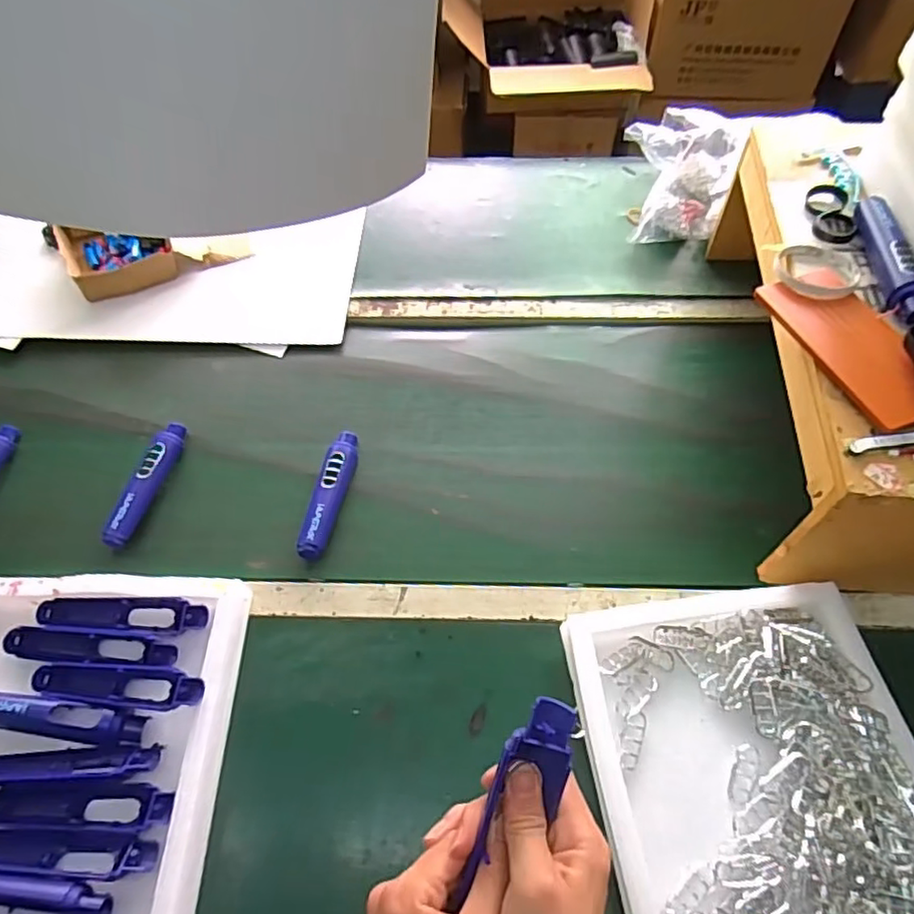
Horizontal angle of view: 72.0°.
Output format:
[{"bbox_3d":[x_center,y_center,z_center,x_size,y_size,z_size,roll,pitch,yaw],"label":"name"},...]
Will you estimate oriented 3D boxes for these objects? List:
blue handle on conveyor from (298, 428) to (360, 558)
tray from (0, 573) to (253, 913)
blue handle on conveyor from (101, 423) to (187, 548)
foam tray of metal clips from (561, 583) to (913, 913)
[{"bbox_3d":[-0.152,0.041,0.758,0.034,0.030,0.171,7,58,6],"label":"blue handle on conveyor"},{"bbox_3d":[-0.371,0.284,0.592,0.288,0.061,0.357,0,57,2],"label":"tray"},{"bbox_3d":[-0.375,0.026,0.760,0.027,0.025,0.171,12,58,9],"label":"blue handle on conveyor"},{"bbox_3d":[0.269,0.299,0.561,0.282,0.053,0.346,-7,57,-2],"label":"foam tray of metal clips"}]

